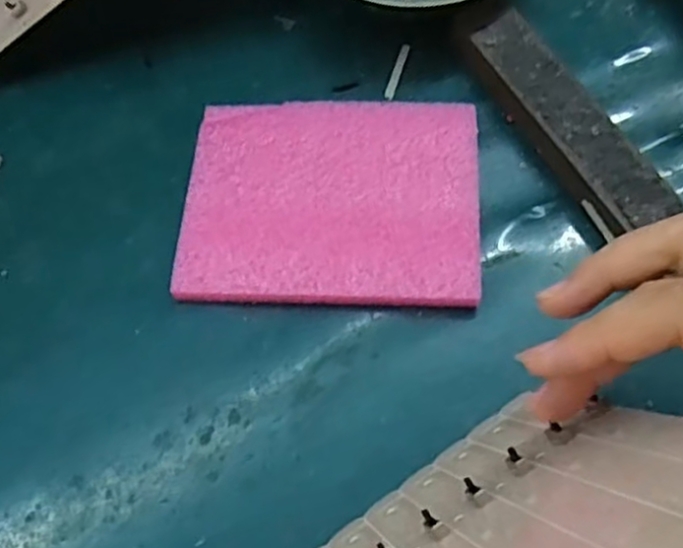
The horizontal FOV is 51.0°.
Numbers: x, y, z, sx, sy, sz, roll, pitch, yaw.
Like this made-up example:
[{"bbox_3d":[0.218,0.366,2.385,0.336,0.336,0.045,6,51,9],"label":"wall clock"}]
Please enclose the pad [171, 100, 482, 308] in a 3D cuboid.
[{"bbox_3d":[-0.004,-0.036,0.346,0.137,0.012,0.111,2,63,5],"label":"pad"}]

